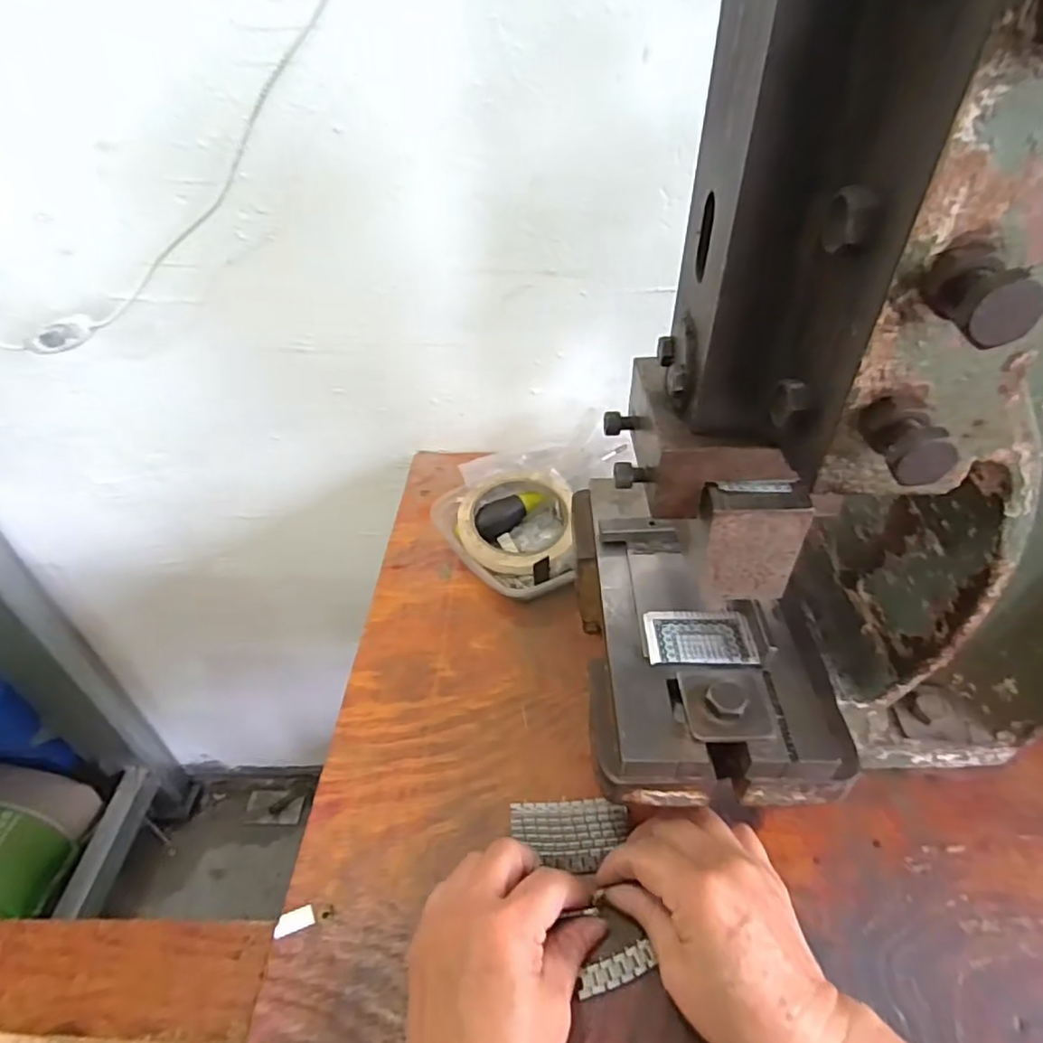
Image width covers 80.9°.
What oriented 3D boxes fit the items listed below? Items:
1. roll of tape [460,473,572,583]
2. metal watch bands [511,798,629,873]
[{"bbox_3d":[-0.004,-0.001,0.513,0.100,0.026,0.101,-1,41,1],"label":"roll of tape"},{"bbox_3d":[0.027,0.179,0.352,0.066,0.007,0.037,0,41,2],"label":"metal watch bands"}]

